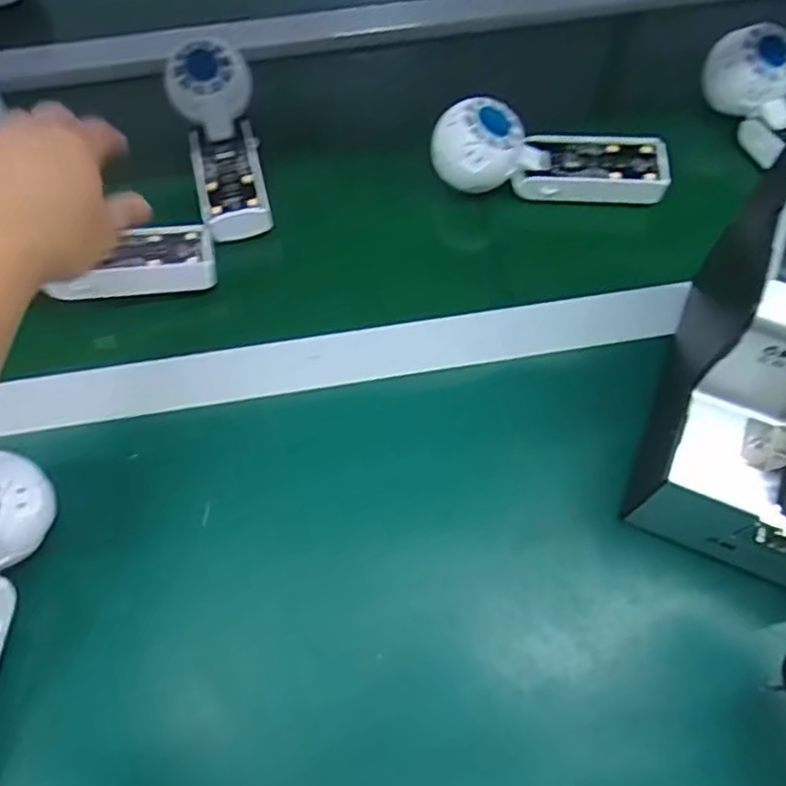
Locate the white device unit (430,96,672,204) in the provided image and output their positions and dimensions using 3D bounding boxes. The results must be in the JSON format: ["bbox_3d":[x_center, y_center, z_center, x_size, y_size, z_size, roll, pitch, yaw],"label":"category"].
[{"bbox_3d":[0.116,-0.181,0.481,0.171,0.052,0.057,3,64,2],"label":"white device unit"}]

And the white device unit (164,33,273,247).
[{"bbox_3d":[-0.127,-0.195,0.493,0.060,0.048,0.154,-17,65,-8],"label":"white device unit"}]

